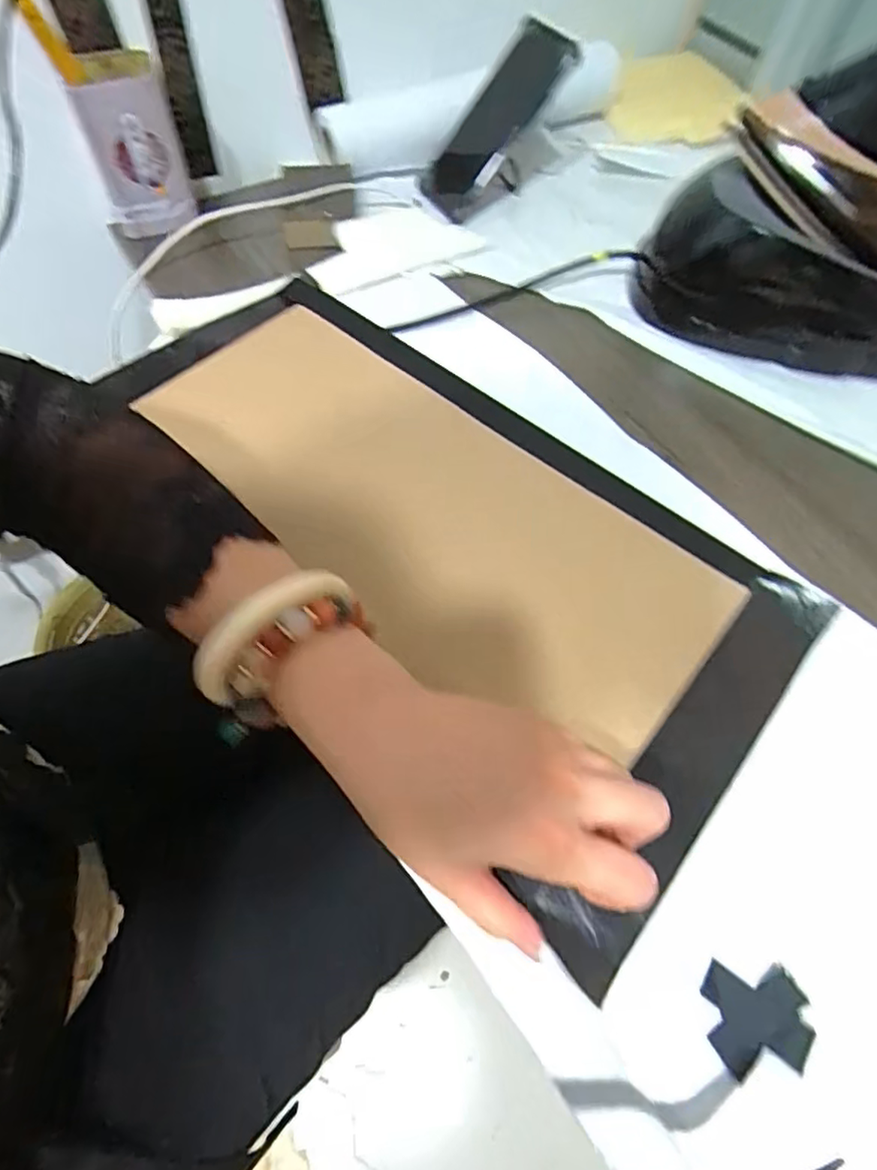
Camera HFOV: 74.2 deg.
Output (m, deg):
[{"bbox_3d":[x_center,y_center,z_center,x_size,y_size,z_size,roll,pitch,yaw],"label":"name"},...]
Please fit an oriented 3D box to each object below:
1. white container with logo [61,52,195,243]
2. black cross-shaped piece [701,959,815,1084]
[{"bbox_3d":[-0.271,-0.389,0.515,0.078,0.111,0.070,-16,62,-11],"label":"white container with logo"},{"bbox_3d":[0.141,0.191,0.256,0.042,0.009,0.038,2,60,-1],"label":"black cross-shaped piece"}]

